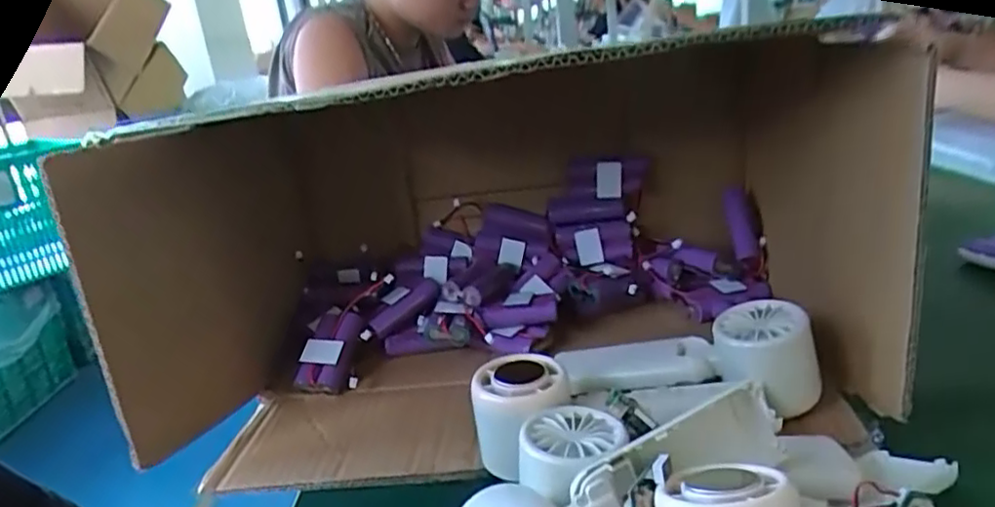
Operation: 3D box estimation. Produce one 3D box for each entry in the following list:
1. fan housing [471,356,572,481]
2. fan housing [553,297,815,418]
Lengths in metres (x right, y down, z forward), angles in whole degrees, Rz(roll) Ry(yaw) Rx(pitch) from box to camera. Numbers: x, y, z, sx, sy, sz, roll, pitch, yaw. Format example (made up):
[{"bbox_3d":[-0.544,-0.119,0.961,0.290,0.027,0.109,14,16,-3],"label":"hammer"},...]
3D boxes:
[{"bbox_3d":[0.012,0.092,0.371,0.053,0.048,0.050,-6,18,2],"label":"fan housing"},{"bbox_3d":[0.115,0.071,0.419,0.162,0.069,0.050,0,19,19],"label":"fan housing"}]

